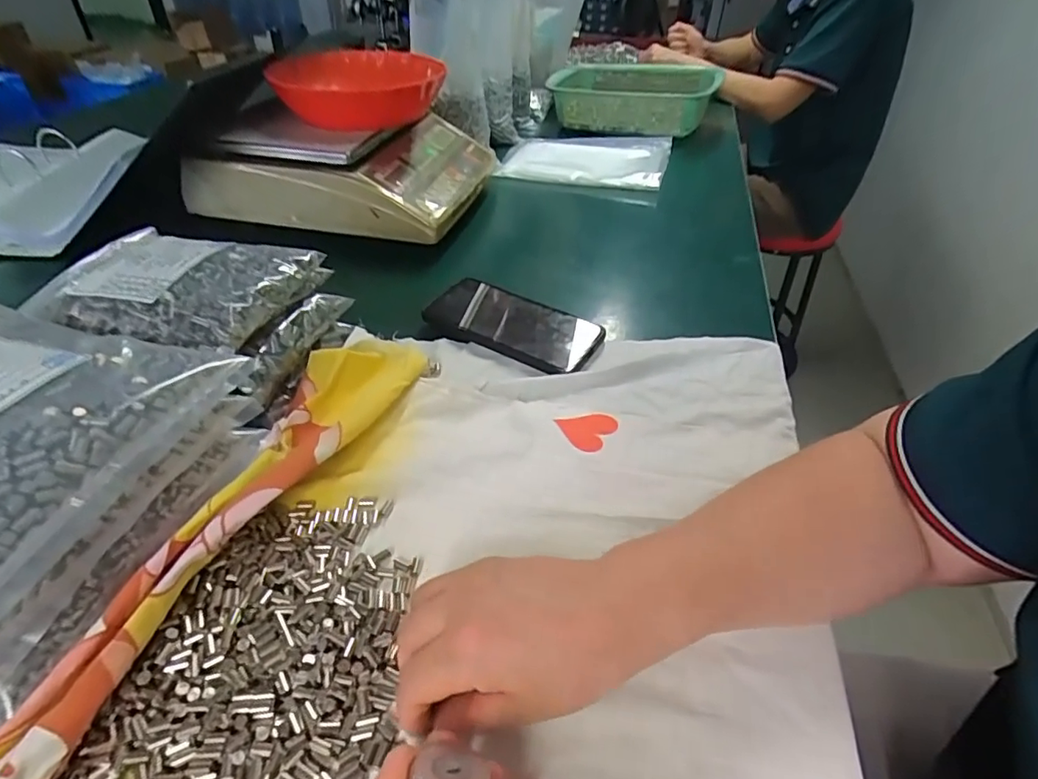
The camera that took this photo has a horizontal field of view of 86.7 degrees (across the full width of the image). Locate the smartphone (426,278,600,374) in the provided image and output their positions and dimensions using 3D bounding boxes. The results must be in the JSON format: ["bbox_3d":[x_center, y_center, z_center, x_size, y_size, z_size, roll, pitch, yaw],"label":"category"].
[{"bbox_3d":[-0.004,-0.065,0.519,0.158,0.012,0.089,20,44,21],"label":"smartphone"}]

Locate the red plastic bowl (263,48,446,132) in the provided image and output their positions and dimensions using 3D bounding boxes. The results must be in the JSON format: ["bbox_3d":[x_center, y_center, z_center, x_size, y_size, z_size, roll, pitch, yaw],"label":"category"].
[{"bbox_3d":[-0.197,-0.384,0.703,0.192,0.061,0.192,1,41,-3],"label":"red plastic bowl"}]

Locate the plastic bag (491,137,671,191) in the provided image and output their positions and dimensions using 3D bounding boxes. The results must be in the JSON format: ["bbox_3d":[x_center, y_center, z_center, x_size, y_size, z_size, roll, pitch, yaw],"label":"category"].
[{"bbox_3d":[0.104,-0.372,0.876,0.256,0.033,0.183,10,41,10],"label":"plastic bag"}]

